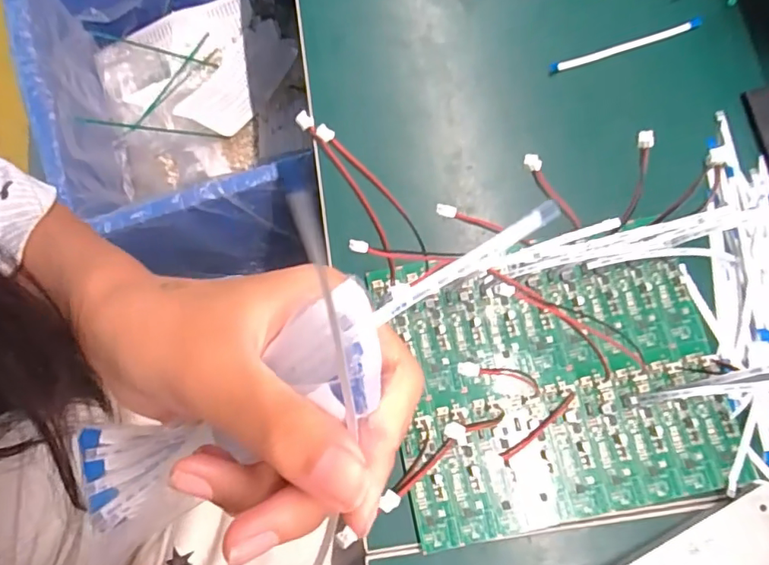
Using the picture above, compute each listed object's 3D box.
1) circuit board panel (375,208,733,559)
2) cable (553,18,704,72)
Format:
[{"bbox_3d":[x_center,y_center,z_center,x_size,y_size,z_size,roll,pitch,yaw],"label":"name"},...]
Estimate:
[{"bbox_3d":[0.103,0.061,0.317,0.194,0.009,0.159,-8,77,-1],"label":"circuit board panel"},{"bbox_3d":[0.176,-0.173,0.381,0.117,0.004,0.007,-18,77,-3],"label":"cable"}]

